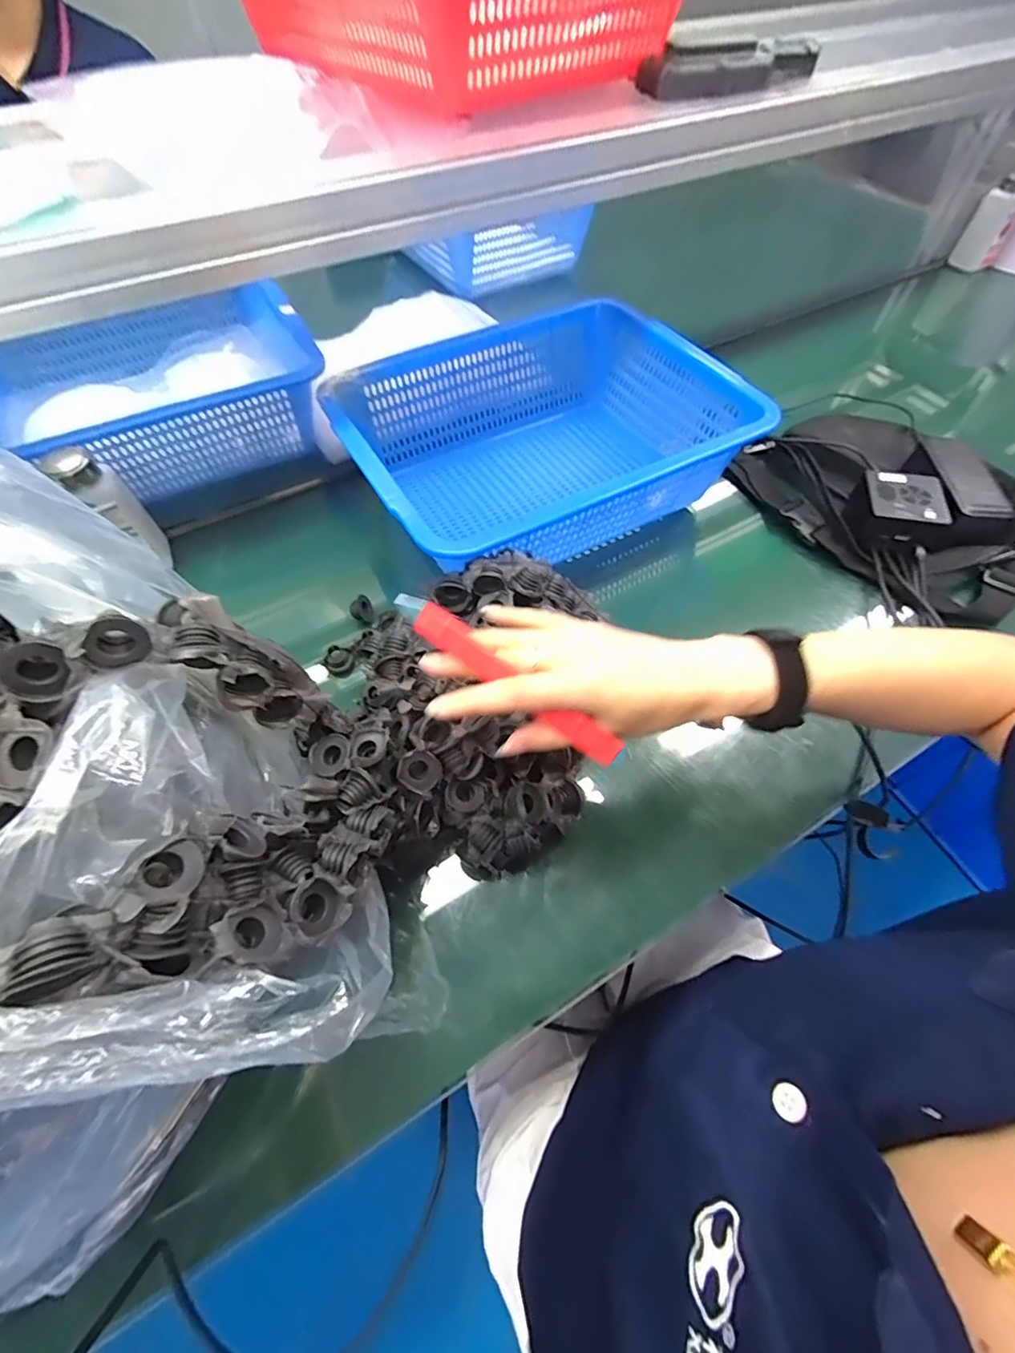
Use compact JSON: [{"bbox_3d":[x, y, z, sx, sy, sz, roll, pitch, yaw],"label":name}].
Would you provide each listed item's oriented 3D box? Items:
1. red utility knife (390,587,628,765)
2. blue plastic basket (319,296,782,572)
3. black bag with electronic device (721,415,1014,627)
[{"bbox_3d":[0.001,0.001,0.296,0.150,0.012,0.016,36,63,-2],"label":"red utility knife"},{"bbox_3d":[0.035,-0.251,0.584,0.390,0.127,0.291,-25,62,-15],"label":"blue plastic basket"},{"bbox_3d":[0.440,-0.202,0.594,0.227,0.063,0.307,-28,62,-16],"label":"black bag with electronic device"}]

